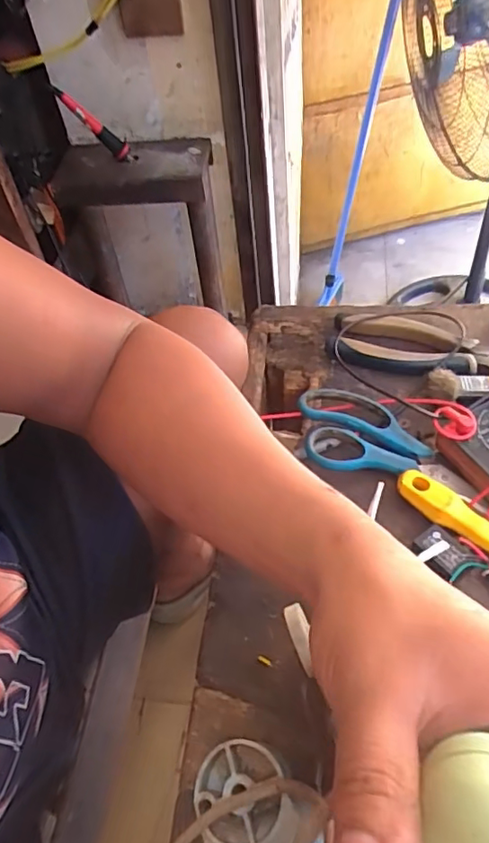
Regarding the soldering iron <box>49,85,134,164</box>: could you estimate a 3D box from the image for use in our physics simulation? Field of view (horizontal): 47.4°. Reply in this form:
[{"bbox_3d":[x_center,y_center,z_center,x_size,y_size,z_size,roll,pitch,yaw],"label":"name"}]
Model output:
[{"bbox_3d":[-0.247,-0.485,0.912,0.030,0.153,0.025,-28,43,32],"label":"soldering iron"}]

